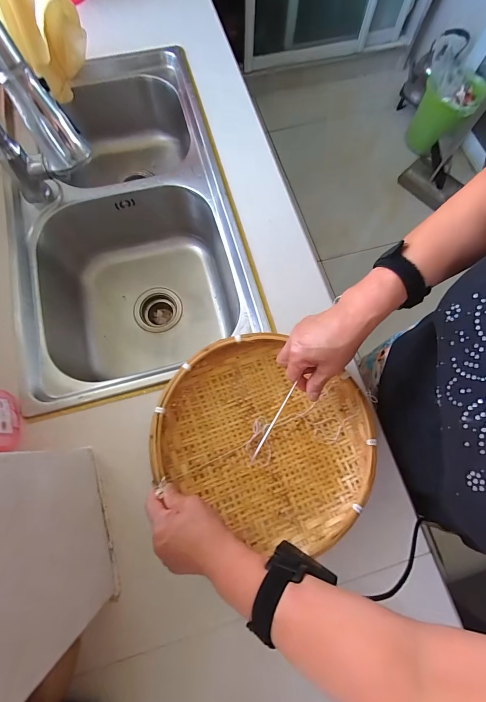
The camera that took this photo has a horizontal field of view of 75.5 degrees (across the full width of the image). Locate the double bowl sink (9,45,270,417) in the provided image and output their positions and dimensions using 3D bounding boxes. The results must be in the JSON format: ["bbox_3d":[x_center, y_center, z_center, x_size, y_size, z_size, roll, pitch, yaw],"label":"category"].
[{"bbox_3d":[-0.244,-0.247,0.696,0.418,0.240,0.732,-15,74,-5],"label":"double bowl sink"}]

